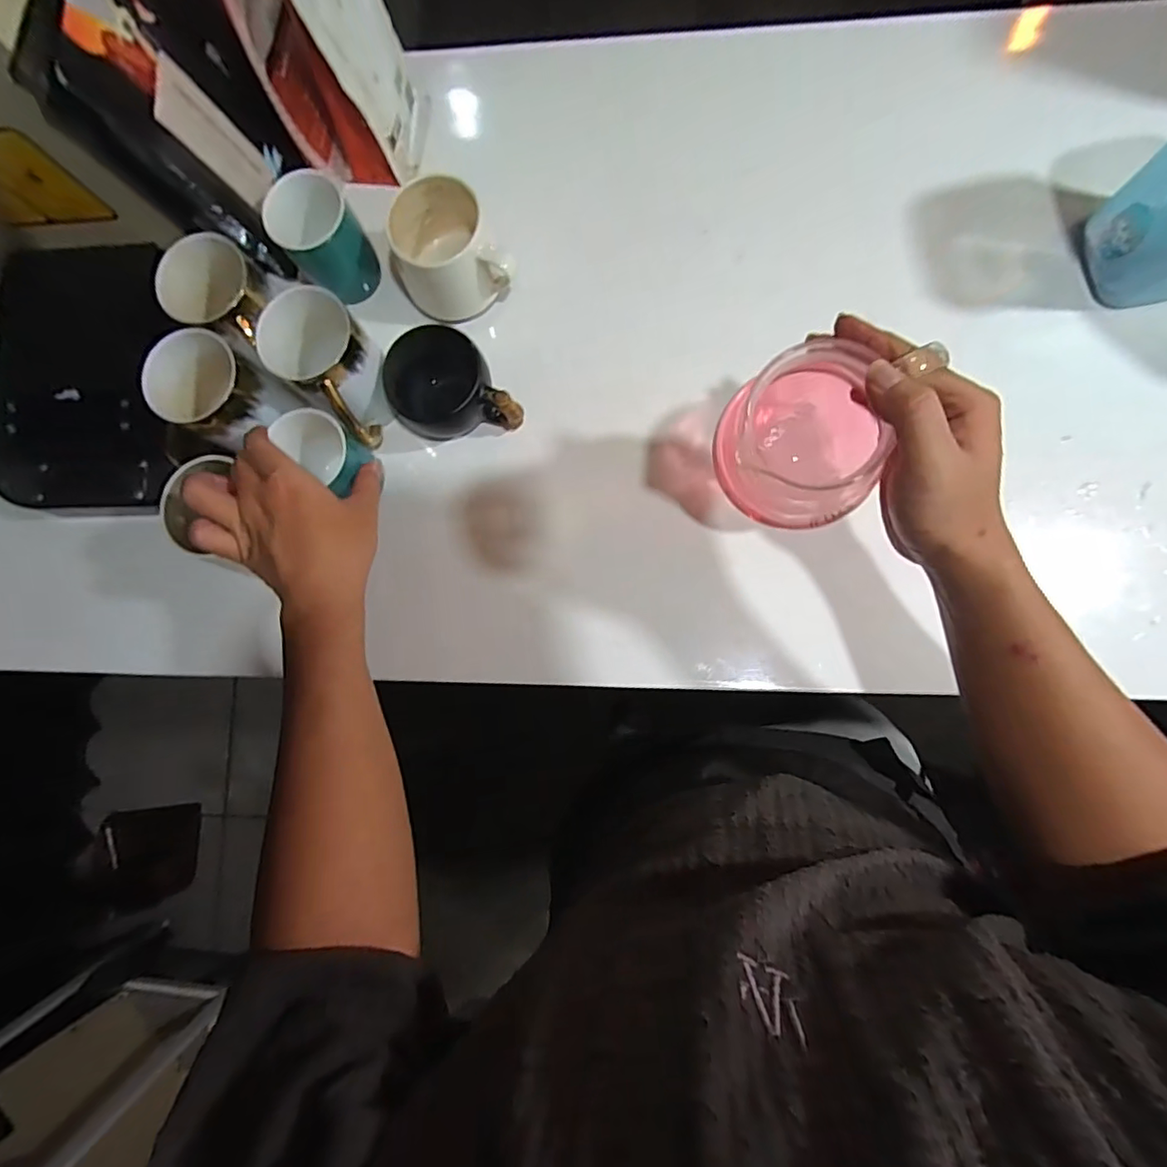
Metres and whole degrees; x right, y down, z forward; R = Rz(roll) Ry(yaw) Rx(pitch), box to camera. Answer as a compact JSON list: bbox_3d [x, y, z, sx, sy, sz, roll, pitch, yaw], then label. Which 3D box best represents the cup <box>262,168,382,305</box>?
[{"bbox_3d":[-0.217,-0.289,0.471,0.065,0.084,0.061,-41,83,0],"label":"cup"}]

